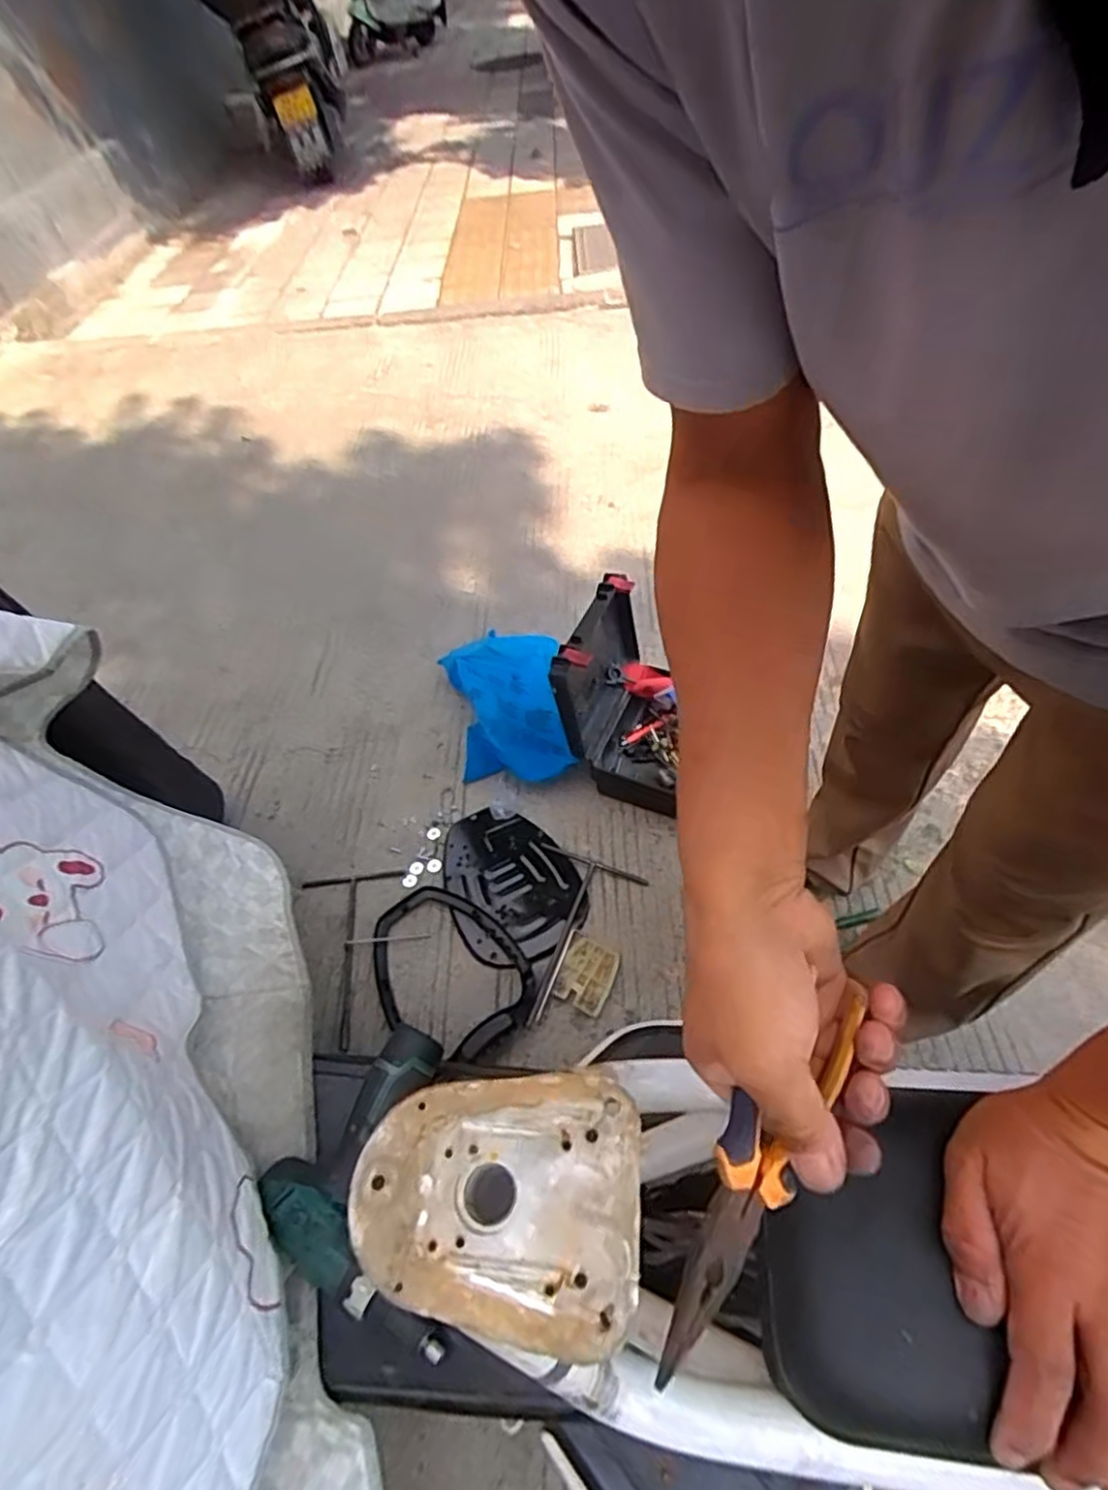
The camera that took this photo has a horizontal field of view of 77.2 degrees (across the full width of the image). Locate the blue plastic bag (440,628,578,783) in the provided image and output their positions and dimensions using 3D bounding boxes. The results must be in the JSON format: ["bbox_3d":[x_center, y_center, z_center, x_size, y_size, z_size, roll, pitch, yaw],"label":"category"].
[{"bbox_3d":[-0.092,-0.108,1.418,0.239,0.109,0.400,-11,50,-3],"label":"blue plastic bag"}]

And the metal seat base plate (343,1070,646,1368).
[{"bbox_3d":[-0.031,0.229,0.358,0.145,0.009,0.116,2,51,8],"label":"metal seat base plate"}]

